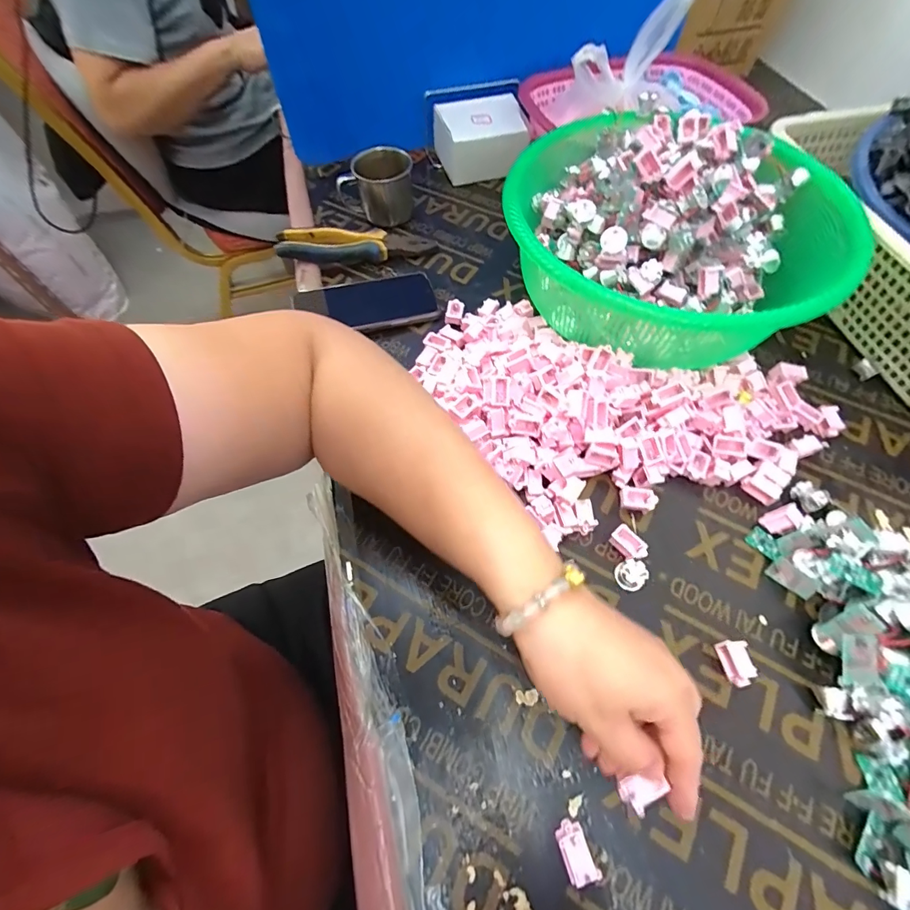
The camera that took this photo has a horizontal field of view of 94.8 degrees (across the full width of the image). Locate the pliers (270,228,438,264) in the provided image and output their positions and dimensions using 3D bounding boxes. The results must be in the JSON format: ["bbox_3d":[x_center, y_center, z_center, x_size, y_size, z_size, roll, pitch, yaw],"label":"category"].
[{"bbox_3d":[-0.126,-0.269,0.536,0.191,0.034,0.043,-5,62,-2],"label":"pliers"}]

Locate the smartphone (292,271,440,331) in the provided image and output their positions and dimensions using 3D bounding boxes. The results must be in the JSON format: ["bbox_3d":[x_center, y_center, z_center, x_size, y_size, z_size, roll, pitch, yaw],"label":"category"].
[{"bbox_3d":[-0.102,-0.180,0.488,0.157,0.008,0.079,-17,63,-8],"label":"smartphone"}]

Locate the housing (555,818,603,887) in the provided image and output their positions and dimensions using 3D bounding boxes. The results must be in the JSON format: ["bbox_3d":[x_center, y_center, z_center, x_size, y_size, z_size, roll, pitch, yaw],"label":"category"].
[{"bbox_3d":[0.077,0.253,0.267,0.018,0.014,0.028,-16,63,-8],"label":"housing"}]

